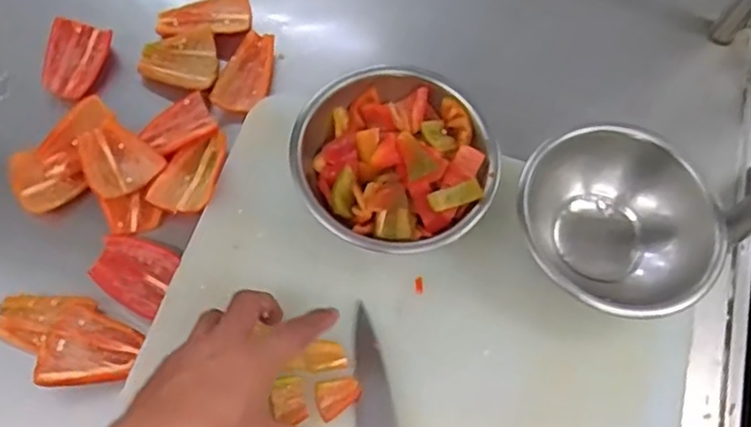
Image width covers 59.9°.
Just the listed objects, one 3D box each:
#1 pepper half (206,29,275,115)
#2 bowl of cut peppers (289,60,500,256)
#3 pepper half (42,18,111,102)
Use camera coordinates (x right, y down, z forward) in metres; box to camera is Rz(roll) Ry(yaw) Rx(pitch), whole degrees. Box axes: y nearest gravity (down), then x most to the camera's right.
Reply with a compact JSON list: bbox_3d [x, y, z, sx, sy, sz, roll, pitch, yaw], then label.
[{"bbox_3d":[-0.115,-0.129,0.591,0.042,0.011,0.081,16,69,4],"label":"pepper half"},{"bbox_3d":[0.016,-0.038,0.513,0.154,0.058,0.143,25,67,6],"label":"bowl of cut peppers"},{"bbox_3d":[-0.271,-0.139,0.586,0.050,0.014,0.070,11,68,2],"label":"pepper half"}]

